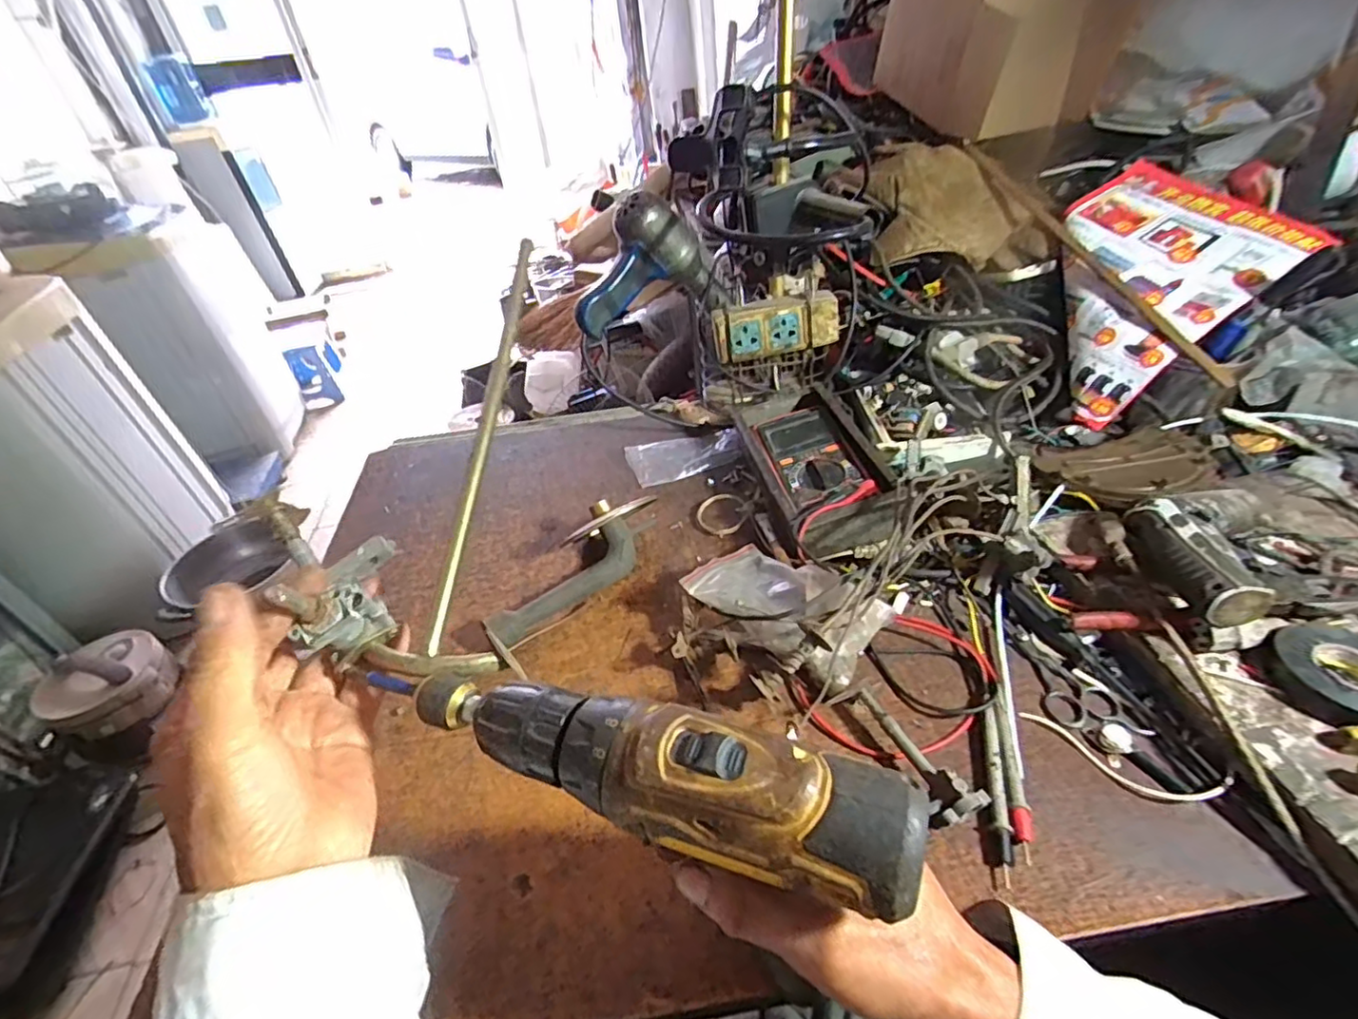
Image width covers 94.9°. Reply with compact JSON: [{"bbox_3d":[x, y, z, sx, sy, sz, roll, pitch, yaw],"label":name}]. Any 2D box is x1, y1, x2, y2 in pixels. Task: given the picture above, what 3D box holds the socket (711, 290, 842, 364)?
[{"bbox_3d":[0.107,-0.203,0.690,0.135,0.059,0.031,-7,39,1],"label":"socket"}]

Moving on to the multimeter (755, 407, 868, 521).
[{"bbox_3d":[0.132,-0.045,0.623,0.076,0.027,0.168,-10,40,-3],"label":"multimeter"}]

